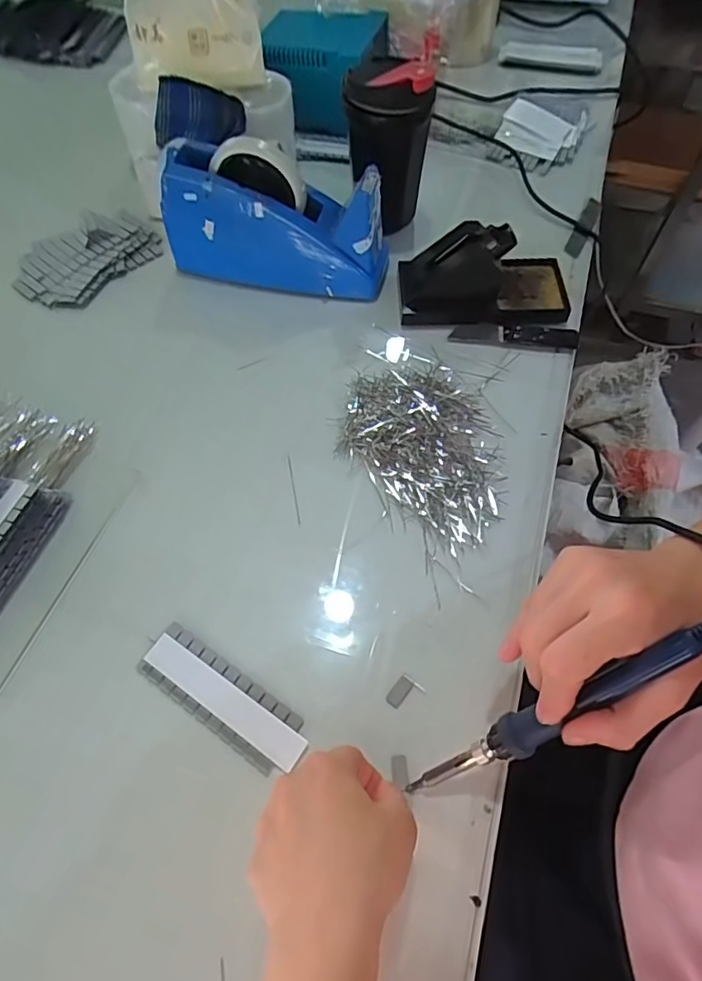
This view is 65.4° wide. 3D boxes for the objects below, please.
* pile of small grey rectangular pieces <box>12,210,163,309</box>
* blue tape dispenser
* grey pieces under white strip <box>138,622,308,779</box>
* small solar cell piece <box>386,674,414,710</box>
[{"bbox_3d":[-0.274,-0.246,0.563,0.141,0.015,0.107,-38,68,-19],"label":"pile of small grey rectangular pieces"},{"bbox_3d":[-0.070,-0.258,0.518,0.208,0.112,0.067,9,61,4],"label":"blue tape dispenser"},{"bbox_3d":[-0.085,0.138,0.365,0.124,0.004,0.041,31,65,16],"label":"grey pieces under white strip"},{"bbox_3d":[0.033,0.134,0.367,0.010,0.004,0.022,34,66,17],"label":"small solar cell piece"}]

